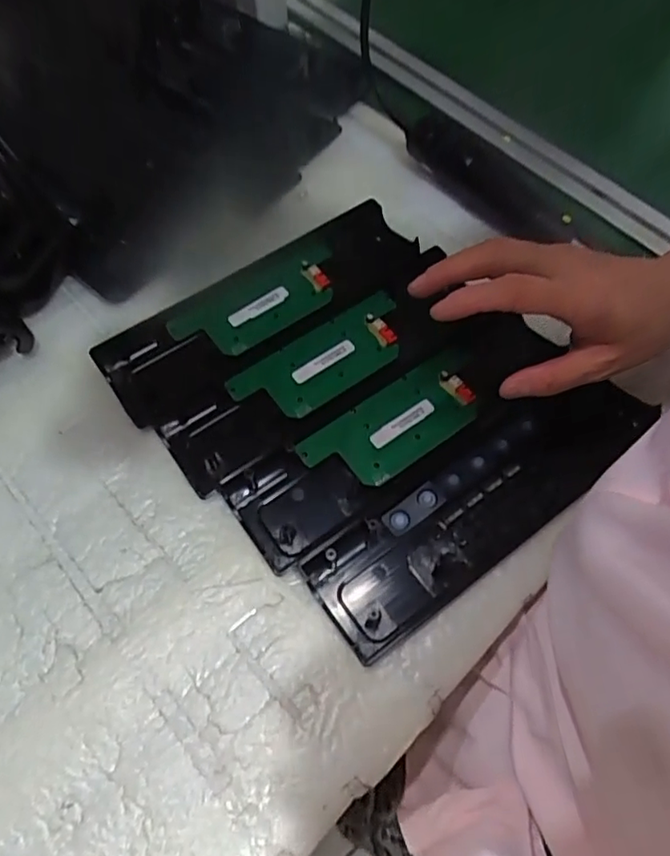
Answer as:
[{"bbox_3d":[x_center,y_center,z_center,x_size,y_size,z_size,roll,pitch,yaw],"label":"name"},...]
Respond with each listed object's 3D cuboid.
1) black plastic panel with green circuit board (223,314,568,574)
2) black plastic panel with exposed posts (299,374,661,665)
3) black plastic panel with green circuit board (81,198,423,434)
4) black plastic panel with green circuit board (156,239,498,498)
[{"bbox_3d":[0.045,0.001,0.380,0.233,0.013,0.069,-35,69,-13],"label":"black plastic panel with green circuit board"},{"bbox_3d":[0.096,0.043,0.360,0.240,0.008,0.070,-37,69,-15],"label":"black plastic panel with exposed posts"},{"bbox_3d":[-0.049,-0.090,0.422,0.243,0.011,0.074,-34,68,-14],"label":"black plastic panel with green circuit board"},{"bbox_3d":[-0.004,-0.041,0.399,0.233,0.009,0.071,-34,68,-13],"label":"black plastic panel with green circuit board"}]

